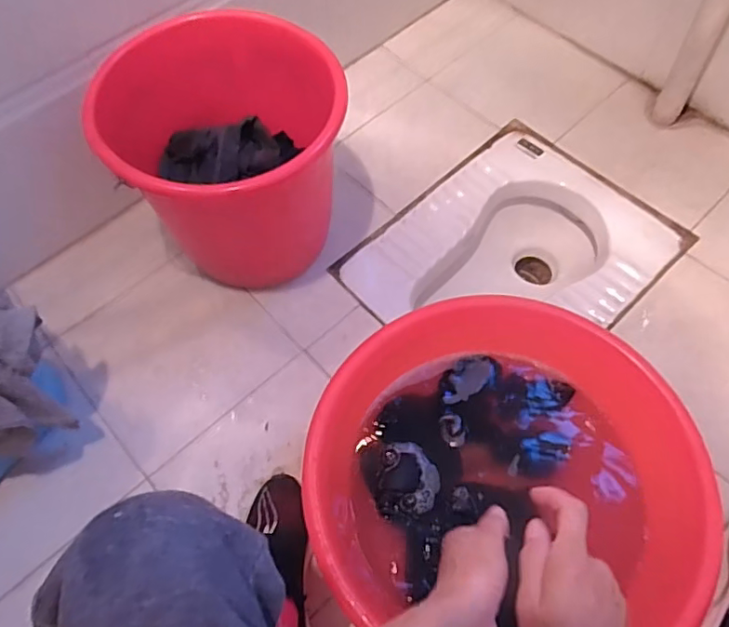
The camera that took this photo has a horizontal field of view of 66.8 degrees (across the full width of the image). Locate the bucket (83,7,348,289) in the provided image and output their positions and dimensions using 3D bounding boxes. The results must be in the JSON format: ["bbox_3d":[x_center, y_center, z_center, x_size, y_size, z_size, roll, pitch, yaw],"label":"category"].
[{"bbox_3d":[-0.206,-0.247,0.907,0.337,0.339,0.284,-19,63,-7],"label":"bucket"}]

